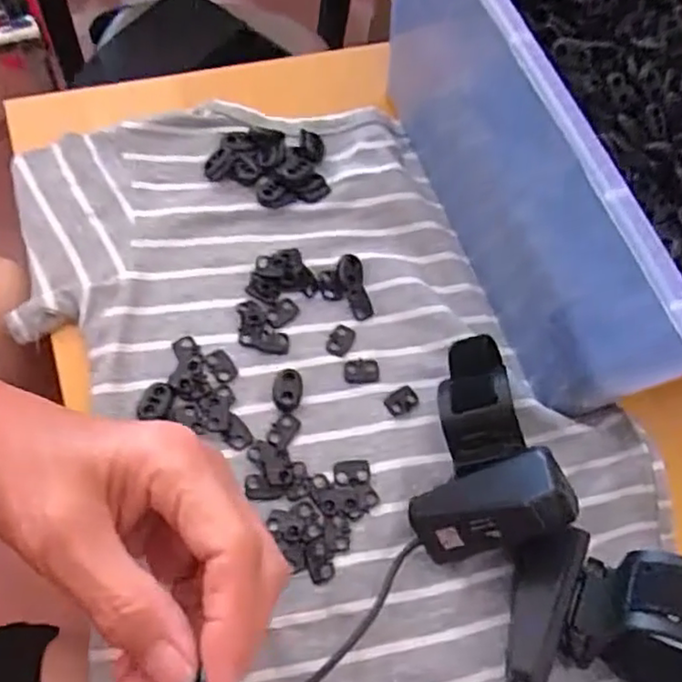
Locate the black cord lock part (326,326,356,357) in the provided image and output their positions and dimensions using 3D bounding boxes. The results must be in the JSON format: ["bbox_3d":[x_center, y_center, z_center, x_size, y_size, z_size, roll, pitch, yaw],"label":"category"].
[{"bbox_3d":[0.000,-0.001,0.341,0.013,0.004,0.018,25,65,5],"label":"black cord lock part"}]

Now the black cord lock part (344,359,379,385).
[{"bbox_3d":[0.011,0.016,0.336,0.018,0.004,0.013,0,65,-7],"label":"black cord lock part"}]

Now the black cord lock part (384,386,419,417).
[{"bbox_3d":[0.032,0.032,0.332,0.017,0.004,0.012,-35,74,-20],"label":"black cord lock part"}]

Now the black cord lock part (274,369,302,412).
[{"bbox_3d":[-0.027,0.025,0.326,0.015,0.005,0.022,3,65,-6],"label":"black cord lock part"}]

